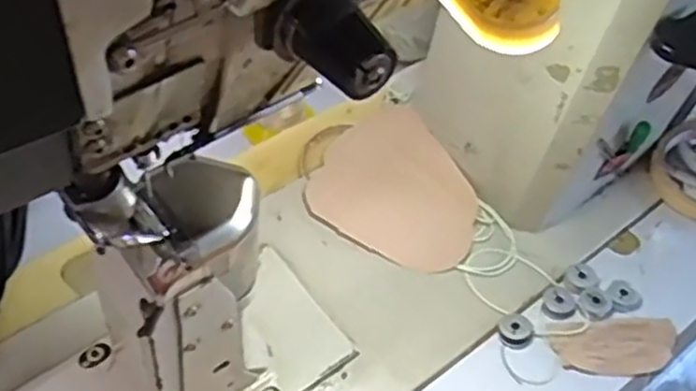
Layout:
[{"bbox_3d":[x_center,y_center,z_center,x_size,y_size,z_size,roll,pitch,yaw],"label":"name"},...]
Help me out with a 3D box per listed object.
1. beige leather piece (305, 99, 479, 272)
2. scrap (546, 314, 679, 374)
[{"bbox_3d":[0.044,-0.010,0.555,0.124,0.015,0.123,26,52,20],"label":"beige leather piece"},{"bbox_3d":[0.180,0.100,0.492,0.084,0.007,0.038,-5,48,-6],"label":"scrap"}]

